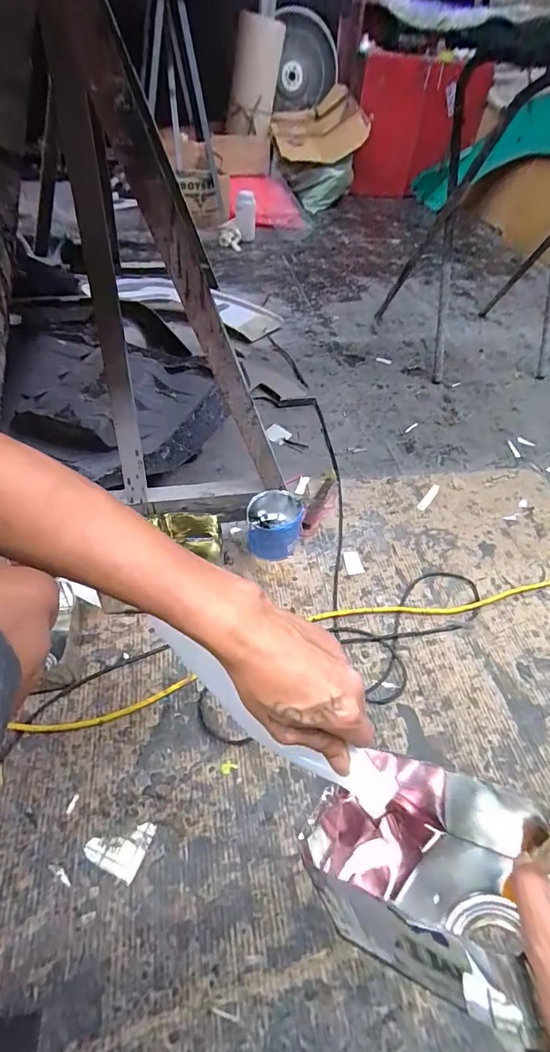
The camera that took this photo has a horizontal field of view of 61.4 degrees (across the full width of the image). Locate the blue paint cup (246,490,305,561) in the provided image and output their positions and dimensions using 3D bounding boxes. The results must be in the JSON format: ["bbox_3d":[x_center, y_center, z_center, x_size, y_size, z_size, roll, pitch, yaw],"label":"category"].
[{"bbox_3d":[0.000,-0.005,0.977,0.113,0.109,0.115,0,50,-7],"label":"blue paint cup"}]

